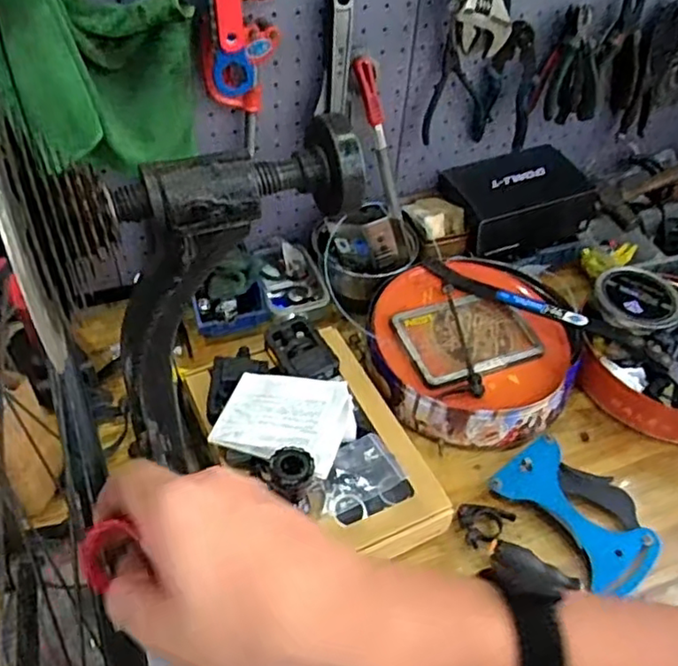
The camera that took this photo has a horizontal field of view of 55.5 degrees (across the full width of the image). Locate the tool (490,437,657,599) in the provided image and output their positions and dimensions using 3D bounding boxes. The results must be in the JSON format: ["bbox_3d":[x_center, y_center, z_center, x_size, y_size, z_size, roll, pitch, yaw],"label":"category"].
[{"bbox_3d":[0.296,0.215,0.786,0.130,0.034,0.193,-30,56,-28],"label":"tool"}]

